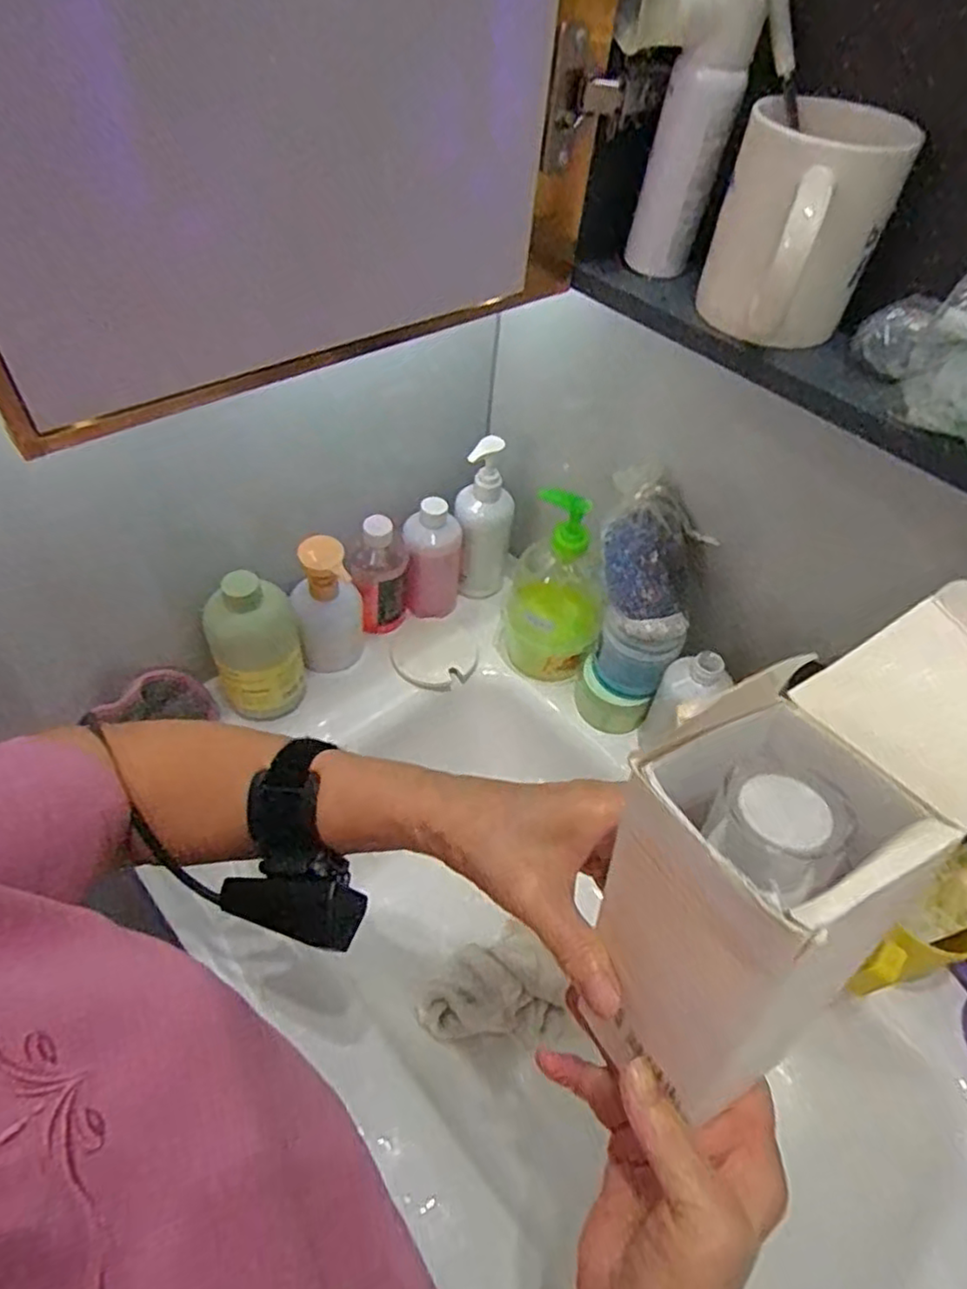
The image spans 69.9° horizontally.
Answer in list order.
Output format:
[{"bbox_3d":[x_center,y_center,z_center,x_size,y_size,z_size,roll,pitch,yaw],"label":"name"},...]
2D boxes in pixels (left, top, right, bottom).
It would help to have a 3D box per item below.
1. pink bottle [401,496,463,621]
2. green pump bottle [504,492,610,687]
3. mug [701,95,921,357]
[{"bbox_3d":[-0.050,-0.080,0.678,0.055,0.126,0.050,4,50,-3],"label":"pink bottle"},{"bbox_3d":[0.068,-0.053,0.634,0.086,0.198,0.074,8,50,1],"label":"green pump bottle"},{"bbox_3d":[0.159,-0.209,0.353,0.079,0.090,0.125,19,51,10],"label":"mug"}]

